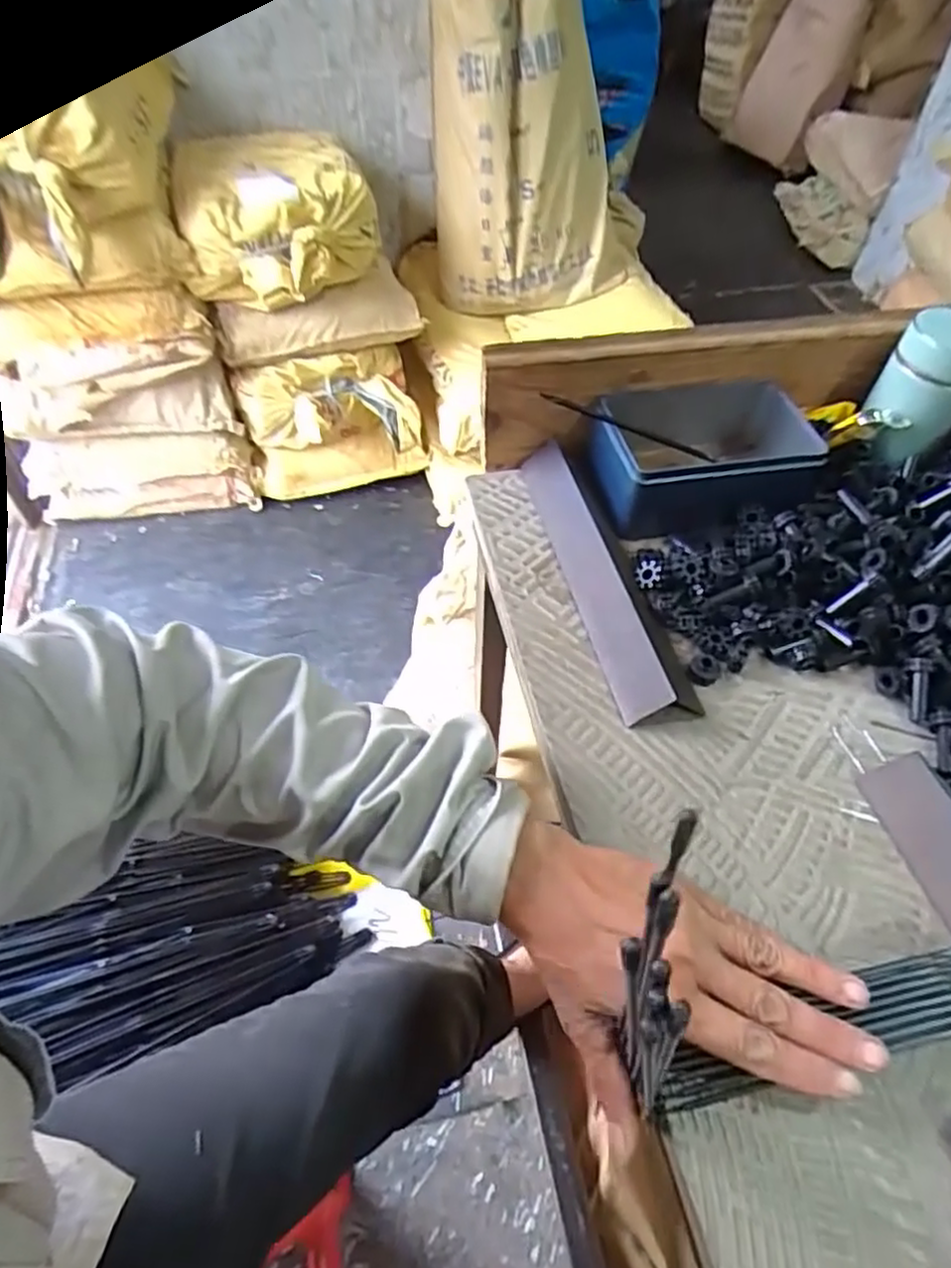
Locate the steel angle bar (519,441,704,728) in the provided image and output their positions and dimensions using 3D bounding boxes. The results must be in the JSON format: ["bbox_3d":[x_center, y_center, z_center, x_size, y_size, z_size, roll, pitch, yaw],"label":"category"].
[{"bbox_3d":[0.079,-0.045,0.477,0.044,0.029,0.241,-12,53,-11],"label":"steel angle bar"}]

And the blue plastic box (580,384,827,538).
[{"bbox_3d":[0.171,-0.132,0.517,0.172,0.057,0.105,-9,52,-8],"label":"blue plastic box"}]

